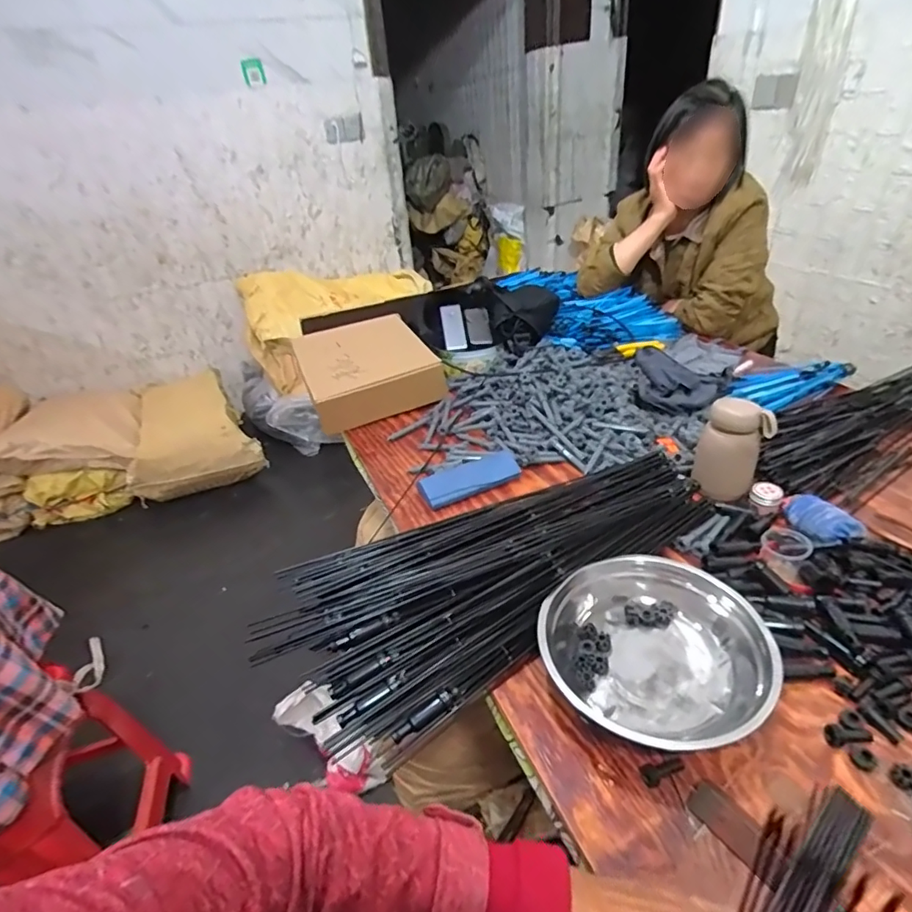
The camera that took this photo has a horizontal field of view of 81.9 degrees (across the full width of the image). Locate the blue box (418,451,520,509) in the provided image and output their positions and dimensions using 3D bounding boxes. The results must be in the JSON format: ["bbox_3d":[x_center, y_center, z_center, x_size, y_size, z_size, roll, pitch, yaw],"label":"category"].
[{"bbox_3d":[0.023,0.034,0.849,0.164,0.017,0.065,-19,36,-19],"label":"blue box"}]

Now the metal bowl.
[{"bbox_3d":[0.202,0.192,0.538,0.188,0.087,0.211,-29,40,-31],"label":"metal bowl"}]

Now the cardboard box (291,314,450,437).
[{"bbox_3d":[-0.204,-0.197,1.153,0.267,0.094,0.336,-17,35,-16],"label":"cardboard box"}]

